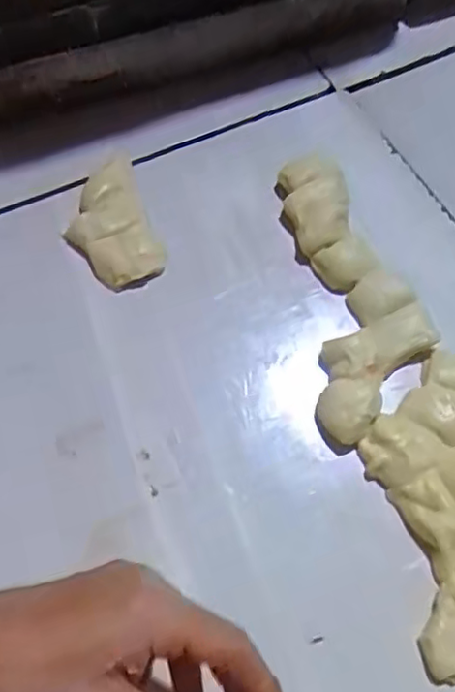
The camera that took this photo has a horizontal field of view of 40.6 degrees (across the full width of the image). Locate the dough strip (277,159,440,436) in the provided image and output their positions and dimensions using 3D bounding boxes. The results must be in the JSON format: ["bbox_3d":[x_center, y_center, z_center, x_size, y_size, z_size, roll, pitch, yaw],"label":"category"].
[{"bbox_3d":[0.095,-0.045,0.454,0.082,0.020,0.225,-6,64,-1],"label":"dough strip"}]

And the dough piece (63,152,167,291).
[{"bbox_3d":[-0.094,-0.101,0.481,0.063,0.019,0.119,-19,65,-8],"label":"dough piece"}]

